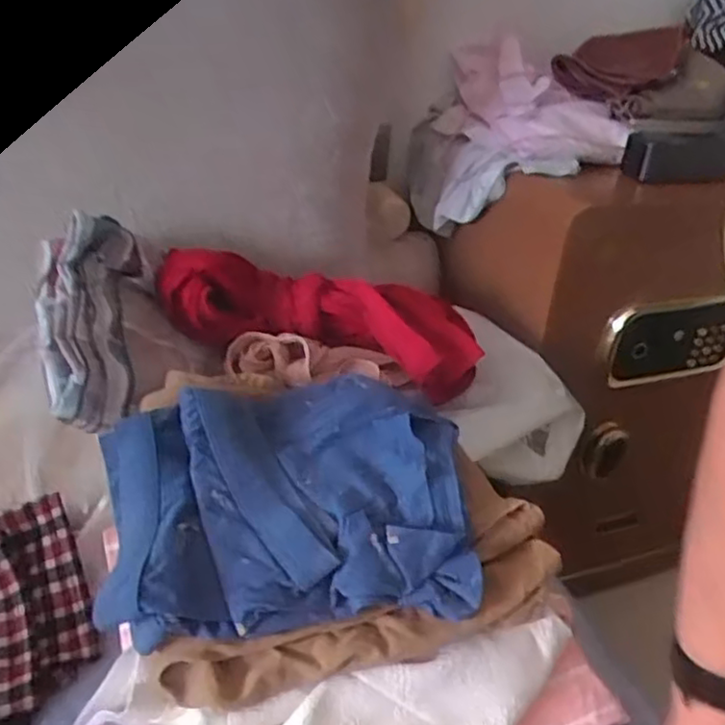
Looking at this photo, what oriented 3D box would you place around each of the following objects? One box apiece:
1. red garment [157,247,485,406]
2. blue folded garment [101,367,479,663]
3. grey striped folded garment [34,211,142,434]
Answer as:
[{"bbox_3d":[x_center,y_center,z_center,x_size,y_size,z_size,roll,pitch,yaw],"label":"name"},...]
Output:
[{"bbox_3d":[-0.039,-0.054,0.745,0.324,0.117,0.121,6,31,4],"label":"red garment"},{"bbox_3d":[-0.059,0.095,0.521,0.253,0.061,0.227,-3,32,-11],"label":"blue folded garment"},{"bbox_3d":[-0.254,-0.041,0.630,0.089,0.043,0.231,-5,56,-15],"label":"grey striped folded garment"}]

